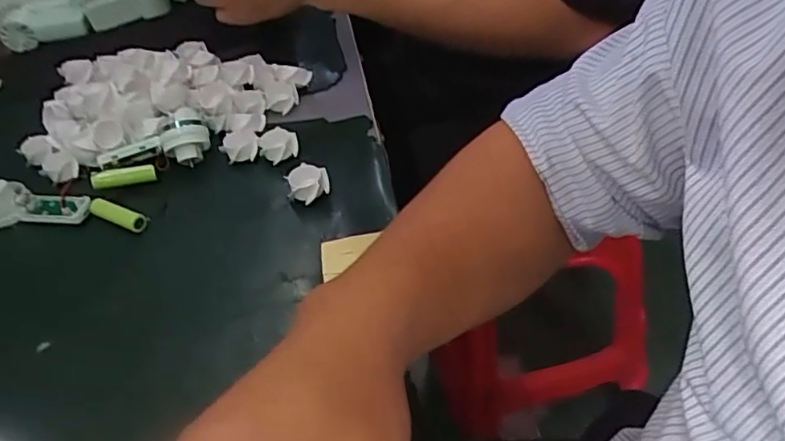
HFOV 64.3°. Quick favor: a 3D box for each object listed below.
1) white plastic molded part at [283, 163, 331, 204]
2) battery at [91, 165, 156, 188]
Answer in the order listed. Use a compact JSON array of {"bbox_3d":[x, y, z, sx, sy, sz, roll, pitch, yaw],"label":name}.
[{"bbox_3d":[-0.065,-0.028,0.478,0.030,0.019,0.029,-7,44,7],"label":"white plastic molded part"},{"bbox_3d":[-0.219,-0.036,0.510,0.048,0.014,0.013,-19,44,-6],"label":"battery"}]

